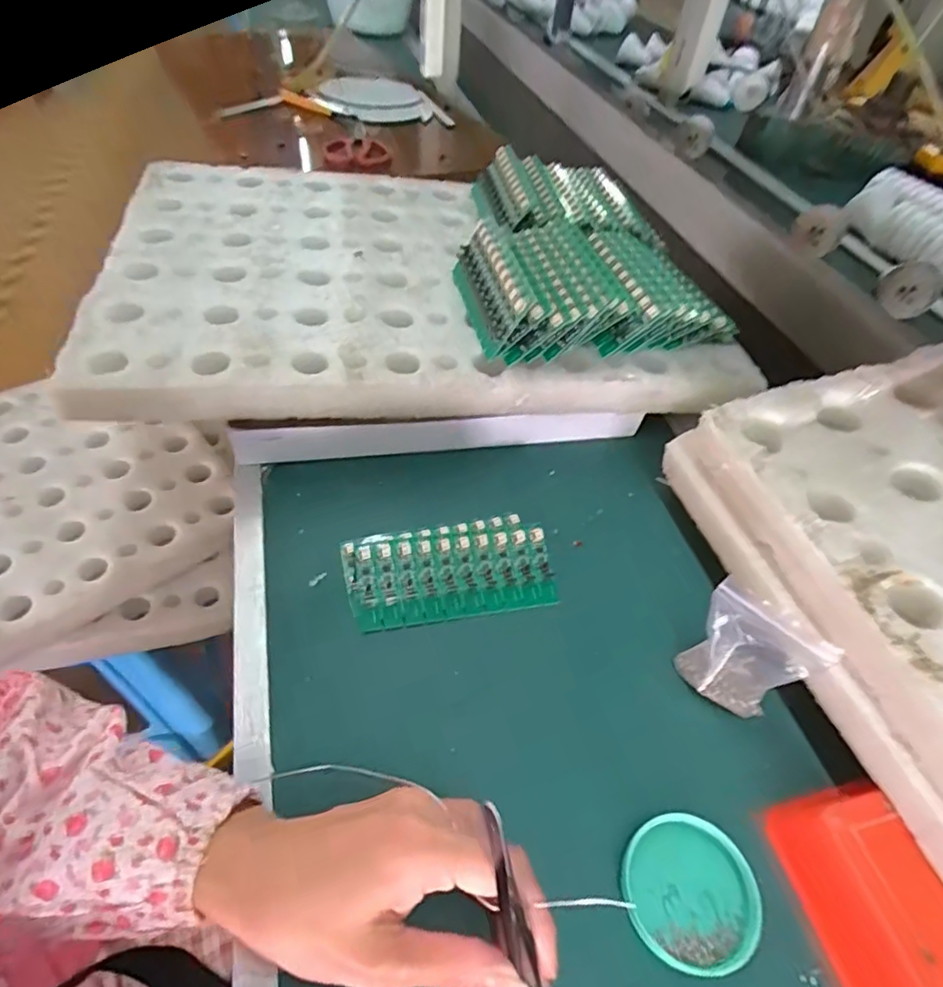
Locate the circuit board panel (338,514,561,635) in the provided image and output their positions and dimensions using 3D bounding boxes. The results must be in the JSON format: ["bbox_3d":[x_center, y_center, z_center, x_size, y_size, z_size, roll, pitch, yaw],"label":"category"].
[{"bbox_3d":[-0.015,0.052,0.408,0.144,0.017,0.072,-6,50,-12],"label":"circuit board panel"}]

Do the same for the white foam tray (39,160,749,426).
[{"bbox_3d":[-0.047,-0.209,0.543,0.536,0.063,0.347,-4,49,-10],"label":"white foam tray"}]

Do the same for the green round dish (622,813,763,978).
[{"bbox_3d":[0.112,0.204,0.292,0.064,0.012,0.064,3,49,-4],"label":"green round dish"}]

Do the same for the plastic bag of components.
[{"bbox_3d":[0.163,0.095,0.340,0.032,0.083,0.064,-28,57,-27],"label":"plastic bag of components"}]

